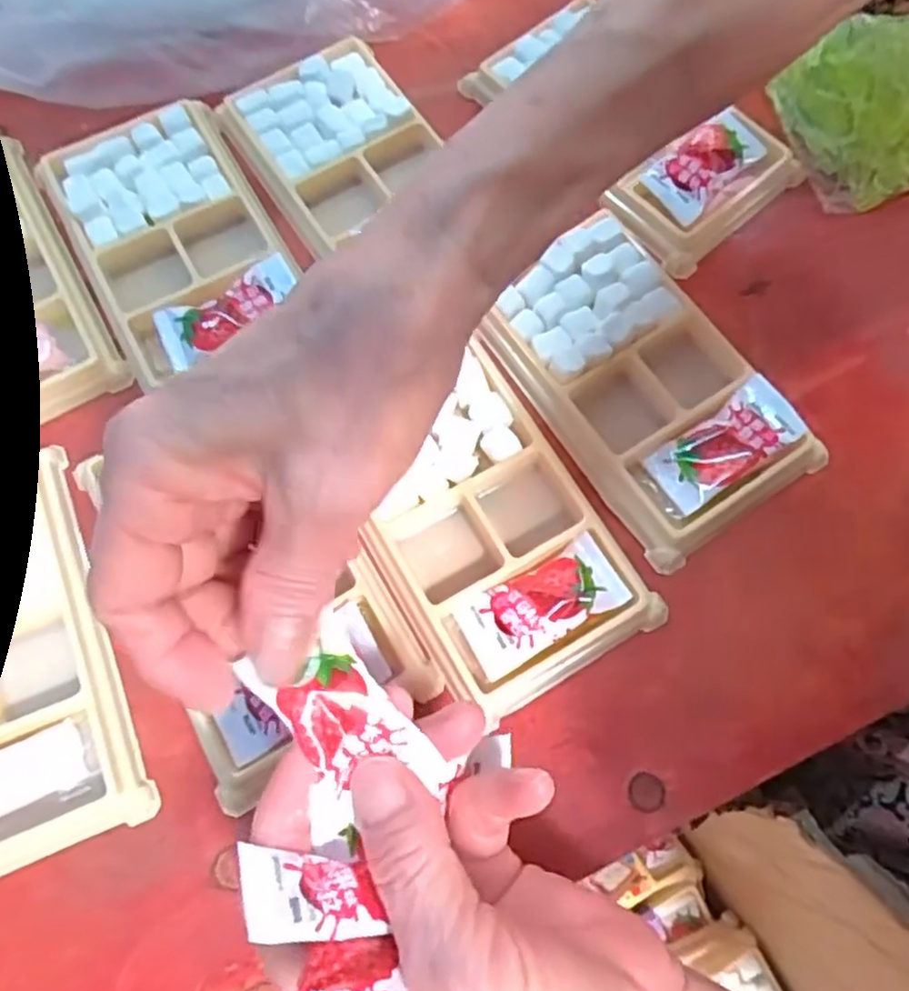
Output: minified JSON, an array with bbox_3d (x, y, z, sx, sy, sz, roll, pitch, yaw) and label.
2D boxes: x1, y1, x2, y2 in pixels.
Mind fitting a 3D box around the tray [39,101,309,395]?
[{"bbox_3d":[-0.116,-0.108,0.300,0.078,0.020,0.118,-28,75,-9],"label":"tray"}]

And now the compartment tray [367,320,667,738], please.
[{"bbox_3d":[0.012,0.008,0.257,0.079,0.012,0.121,-28,75,-9],"label":"compartment tray"}]

